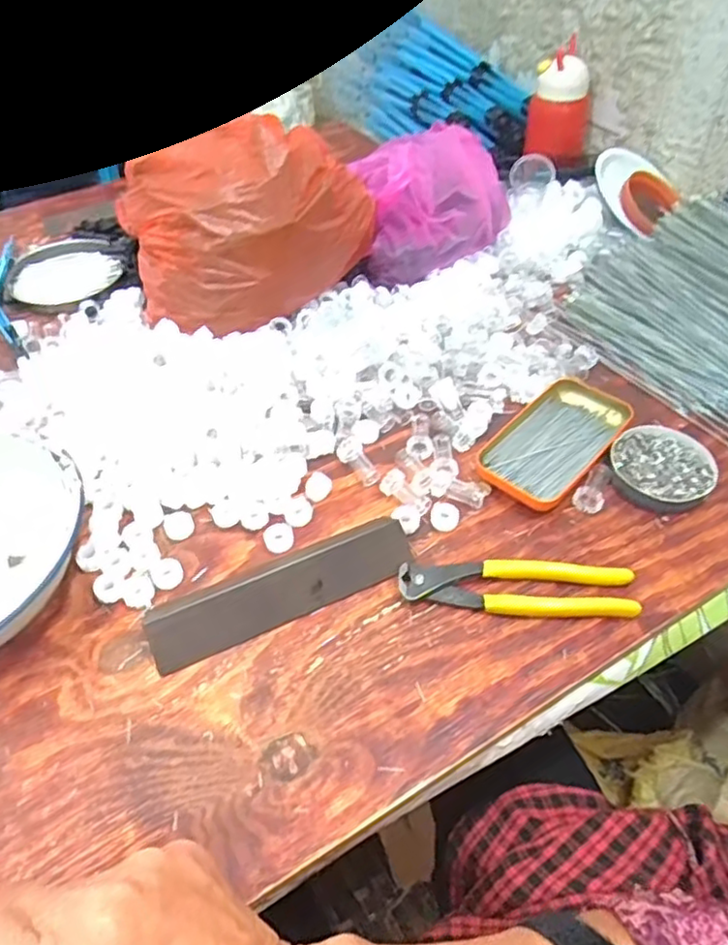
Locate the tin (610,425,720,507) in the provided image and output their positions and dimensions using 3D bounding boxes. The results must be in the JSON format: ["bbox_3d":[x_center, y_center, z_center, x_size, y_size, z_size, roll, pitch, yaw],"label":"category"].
[{"bbox_3d":[0.246,-0.007,0.545,0.080,0.016,0.081,-2,49,2],"label":"tin"}]

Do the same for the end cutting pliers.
[{"bbox_3d":[0.109,0.081,0.474,0.163,0.020,0.037,2,49,5],"label":"end cutting pliers"}]

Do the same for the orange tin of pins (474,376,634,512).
[{"bbox_3d":[0.160,-0.029,0.561,0.082,0.017,0.146,34,58,28],"label":"orange tin of pins"}]

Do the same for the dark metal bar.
[{"bbox_3d":[-0.059,0.078,0.474,0.191,0.024,0.049,-21,51,-15],"label":"dark metal bar"}]

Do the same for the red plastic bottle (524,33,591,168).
[{"bbox_3d":[0.265,-0.488,0.881,0.081,0.131,0.069,11,50,12],"label":"red plastic bottle"}]

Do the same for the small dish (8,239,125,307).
[{"bbox_3d":[-0.342,-0.234,0.761,0.126,0.011,0.124,-2,49,2],"label":"small dish"}]

